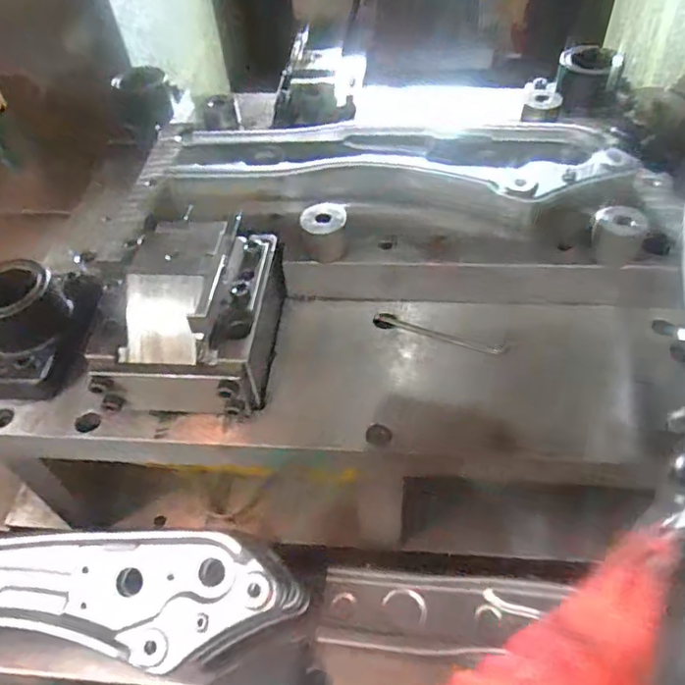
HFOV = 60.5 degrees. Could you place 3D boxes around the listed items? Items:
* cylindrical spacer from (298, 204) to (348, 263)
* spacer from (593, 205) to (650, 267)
[{"bbox_3d":[-0.016,-0.098,0.527,0.040,0.042,0.042,-2,49,2],"label":"cylindrical spacer"},{"bbox_3d":[0.232,-0.090,0.494,0.041,0.032,0.043,15,52,16],"label":"spacer"}]

